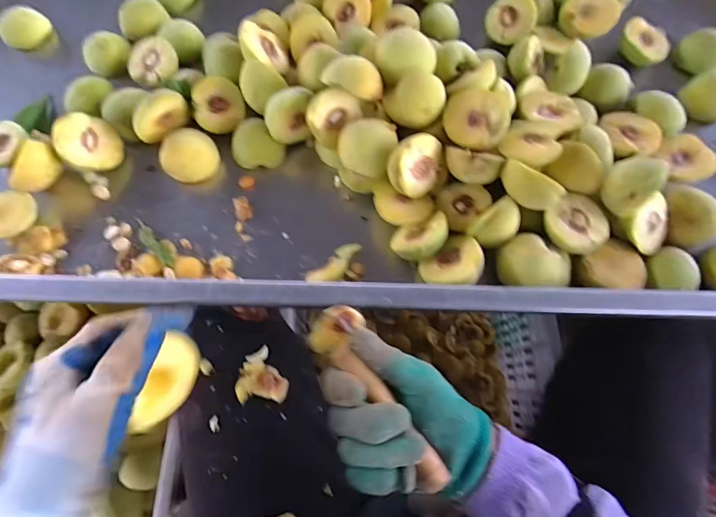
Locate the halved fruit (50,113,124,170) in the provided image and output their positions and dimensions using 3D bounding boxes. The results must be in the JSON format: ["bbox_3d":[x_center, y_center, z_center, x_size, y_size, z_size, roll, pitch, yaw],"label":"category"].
[{"bbox_3d":[-0.286,-0.120,0.429,0.055,0.020,0.055,11,74,-41],"label":"halved fruit"}]

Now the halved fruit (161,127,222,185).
[{"bbox_3d":[-0.178,-0.108,0.437,0.055,0.023,0.054,-33,107,-5],"label":"halved fruit"}]

